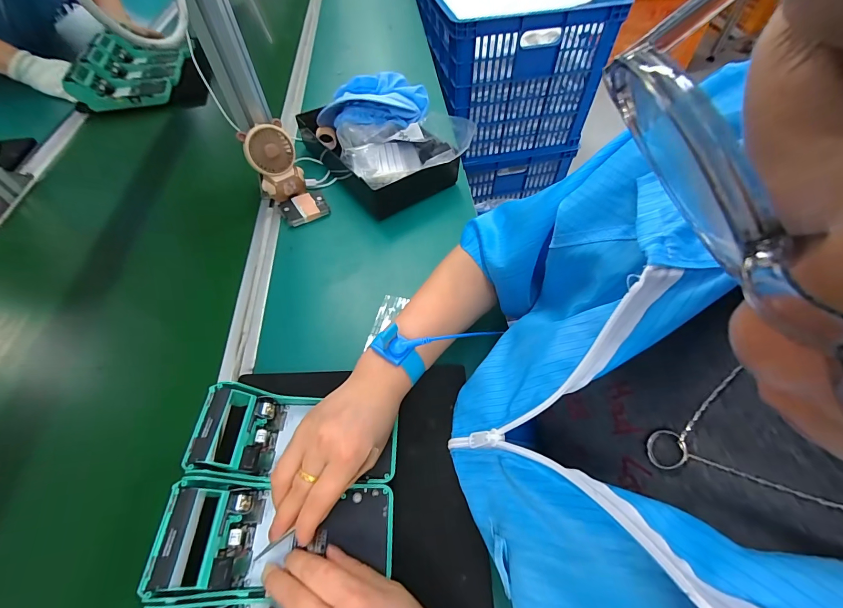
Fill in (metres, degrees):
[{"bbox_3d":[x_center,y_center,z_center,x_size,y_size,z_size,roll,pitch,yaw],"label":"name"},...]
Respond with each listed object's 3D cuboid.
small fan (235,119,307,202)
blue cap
[{"bbox_3d":[-0.218,-0.210,0.539,0.068,0.097,0.069,-25,64,-10],"label":"small fan"},{"bbox_3d":[-0.083,-0.339,0.593,0.180,0.058,0.087,-13,63,-4],"label":"blue cap"}]

